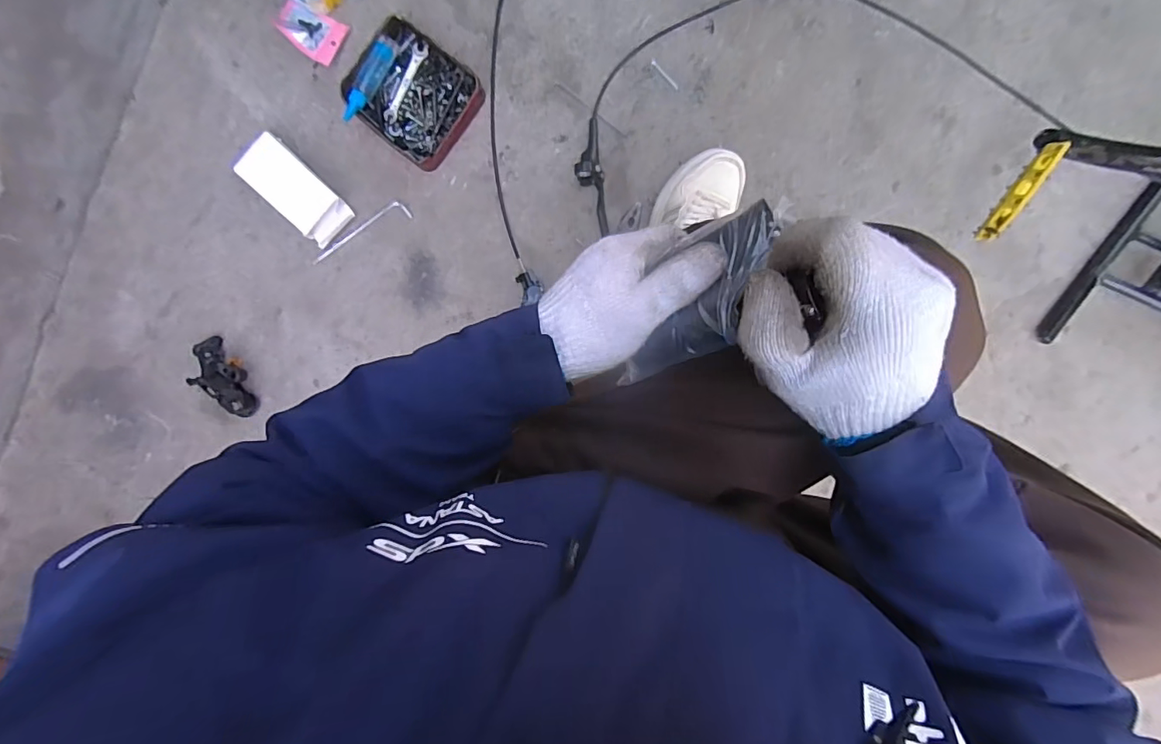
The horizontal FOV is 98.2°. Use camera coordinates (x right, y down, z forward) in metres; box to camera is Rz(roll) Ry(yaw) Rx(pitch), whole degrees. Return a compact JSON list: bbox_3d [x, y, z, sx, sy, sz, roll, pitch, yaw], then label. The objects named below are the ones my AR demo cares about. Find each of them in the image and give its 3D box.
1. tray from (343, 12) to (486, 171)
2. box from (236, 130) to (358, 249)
[{"bbox_3d":[-0.249,-0.413,0.755,0.168,0.052,0.160,36,98,-5],"label":"tray"},{"bbox_3d":[-0.433,-0.275,0.765,0.085,0.046,0.158,-41,96,6],"label":"box"}]

